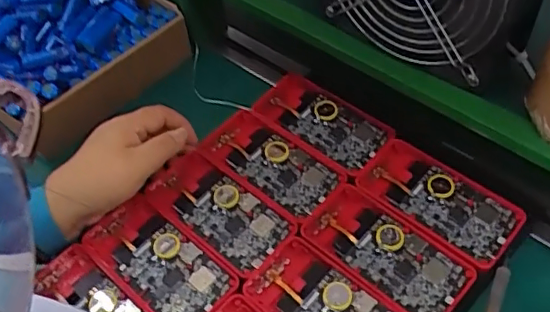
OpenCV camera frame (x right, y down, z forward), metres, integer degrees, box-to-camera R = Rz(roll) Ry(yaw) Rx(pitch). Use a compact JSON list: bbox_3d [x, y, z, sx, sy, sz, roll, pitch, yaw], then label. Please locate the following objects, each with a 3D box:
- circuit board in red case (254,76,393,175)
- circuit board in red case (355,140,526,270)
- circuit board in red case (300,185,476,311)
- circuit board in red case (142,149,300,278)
[{"bbox_3d":[0.040,-0.032,0.514,0.127,0.012,0.060,34,62,28],"label":"circuit board in red case"},{"bbox_3d":[0.127,0.035,0.454,0.123,0.010,0.062,33,61,28],"label":"circuit board in red case"},{"bbox_3d":[0.082,0.073,0.431,0.122,0.008,0.065,34,62,28],"label":"circuit board in red case"},{"bbox_3d":[-0.045,0.044,0.460,0.120,0.009,0.061,34,62,28],"label":"circuit board in red case"}]

